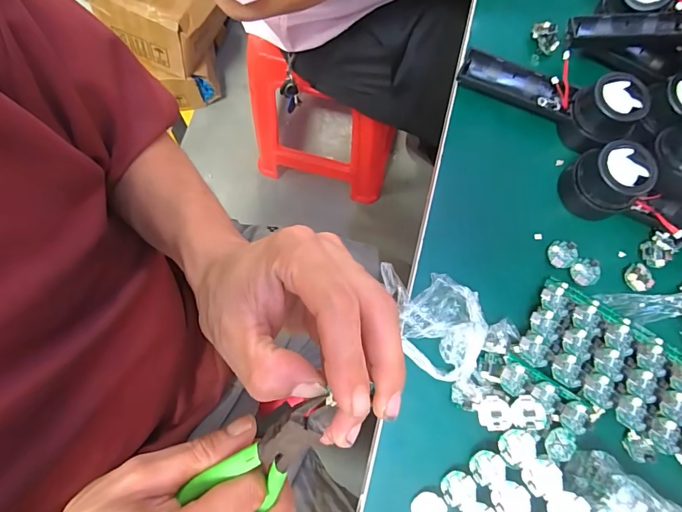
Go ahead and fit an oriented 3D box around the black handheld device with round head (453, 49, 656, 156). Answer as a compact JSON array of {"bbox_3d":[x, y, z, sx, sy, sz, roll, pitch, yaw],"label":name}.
[{"bbox_3d":[0.192,-0.158,0.367,0.159,0.045,0.059,29,78,5],"label":"black handheld device with round head"}]

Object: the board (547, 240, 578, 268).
[{"bbox_3d":[0.195,-0.002,0.343,0.023,0.005,0.024,0,77,-1],"label":"board"}]

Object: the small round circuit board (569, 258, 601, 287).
[{"bbox_3d":[0.212,0.014,0.340,0.024,0.008,0.023,0,77,-1],"label":"small round circuit board"}]

